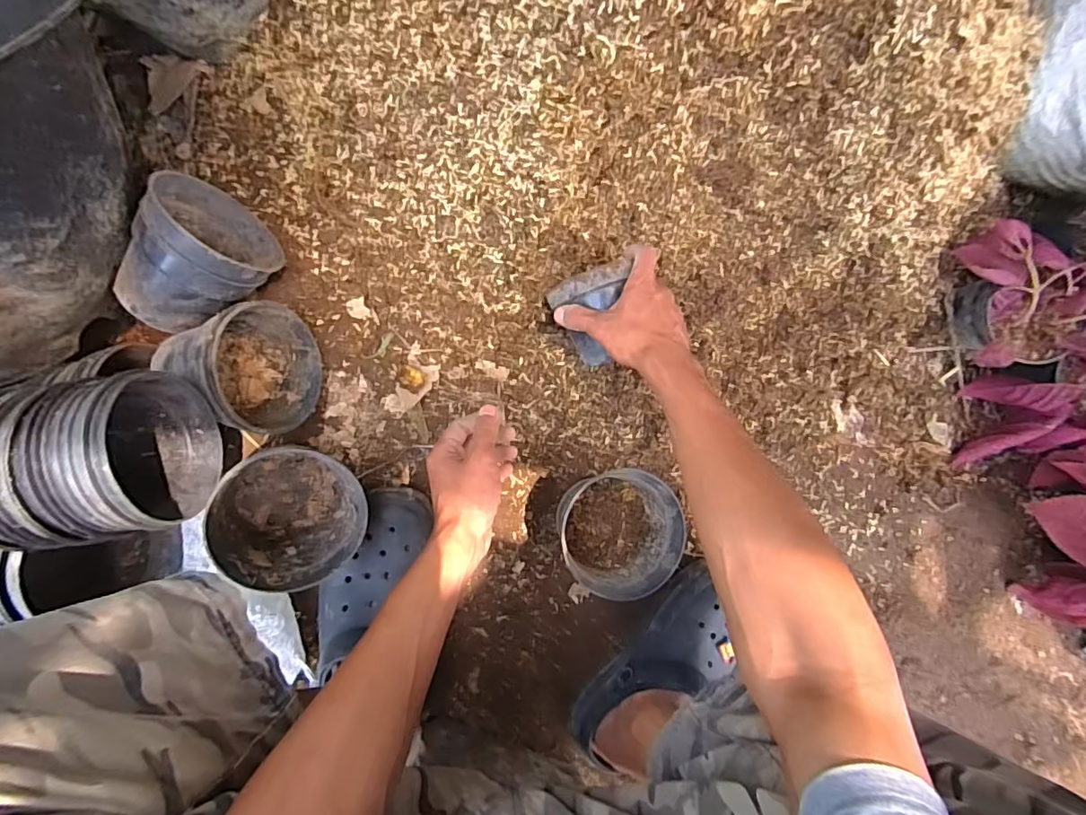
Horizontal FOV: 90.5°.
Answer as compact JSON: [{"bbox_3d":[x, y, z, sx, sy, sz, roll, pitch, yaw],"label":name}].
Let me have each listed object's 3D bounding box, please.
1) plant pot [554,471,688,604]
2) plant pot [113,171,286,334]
[{"bbox_3d":[0.082,0.127,0.588,0.119,0.095,0.124,0,95,-5],"label":"plant pot"},{"bbox_3d":[-0.351,-0.151,0.545,0.115,0.119,0.117,-36,120,22],"label":"plant pot"}]

